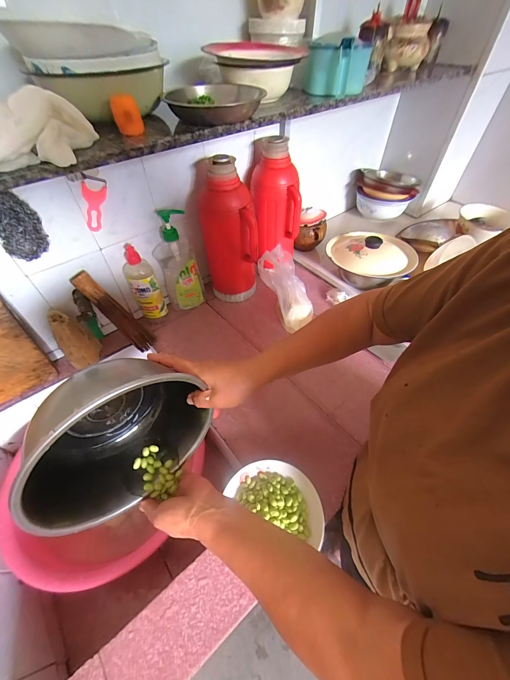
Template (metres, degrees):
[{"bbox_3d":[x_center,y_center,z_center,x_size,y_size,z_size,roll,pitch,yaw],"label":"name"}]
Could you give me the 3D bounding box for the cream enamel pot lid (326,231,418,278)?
[{"bbox_3d":[0.341,-0.266,0.812,0.241,0.064,0.222,0,50,1],"label":"cream enamel pot lid"}]

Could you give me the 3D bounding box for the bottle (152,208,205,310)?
[{"bbox_3d":[-0.201,-0.202,0.733,0.099,0.270,0.083,-32,57,-22],"label":"bottle"}]

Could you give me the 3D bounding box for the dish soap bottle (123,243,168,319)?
[{"bbox_3d":[-0.284,-0.137,0.720,0.072,0.210,0.065,-19,53,-14],"label":"dish soap bottle"}]

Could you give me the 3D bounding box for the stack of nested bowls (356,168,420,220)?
[{"bbox_3d":[0.478,-0.545,1.032,0.205,0.135,0.212,10,51,9],"label":"stack of nested bowls"}]

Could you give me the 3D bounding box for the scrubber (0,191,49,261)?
[{"bbox_3d":[-0.421,-0.199,0.492,0.079,0.109,0.049,-34,57,-24],"label":"scrubber"}]

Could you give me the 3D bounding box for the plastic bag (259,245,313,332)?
[{"bbox_3d":[0.083,-0.135,0.730,0.065,0.230,0.103,-2,42,37],"label":"plastic bag"}]

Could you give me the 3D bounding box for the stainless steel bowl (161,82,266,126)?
[{"bbox_3d":[-0.063,-0.390,0.459,0.155,0.036,0.151,-9,48,-4],"label":"stainless steel bowl"}]

